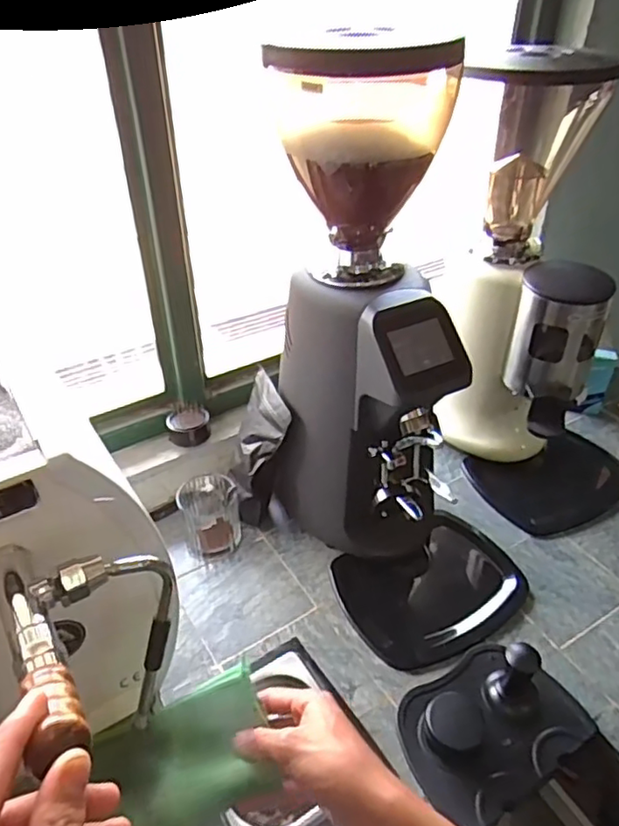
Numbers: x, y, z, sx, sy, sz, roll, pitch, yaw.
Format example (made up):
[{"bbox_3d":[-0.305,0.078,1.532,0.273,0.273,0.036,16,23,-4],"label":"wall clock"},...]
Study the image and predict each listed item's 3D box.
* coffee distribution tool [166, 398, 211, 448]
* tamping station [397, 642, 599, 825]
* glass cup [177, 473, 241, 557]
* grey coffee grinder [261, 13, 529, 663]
[{"bbox_3d":[-0.186,0.015,0.943,0.067,0.049,0.058,-7,38,-10],"label":"coffee distribution tool"},{"bbox_3d":[0.202,0.320,0.666,0.202,0.084,0.142,-20,42,-24],"label":"tamping station"},{"bbox_3d":[-0.141,0.145,0.889,0.079,0.086,0.093,-4,38,-5],"label":"glass cup"},{"bbox_3d":[0.123,-0.044,0.723,0.208,0.587,0.343,-21,42,-25],"label":"grey coffee grinder"}]

